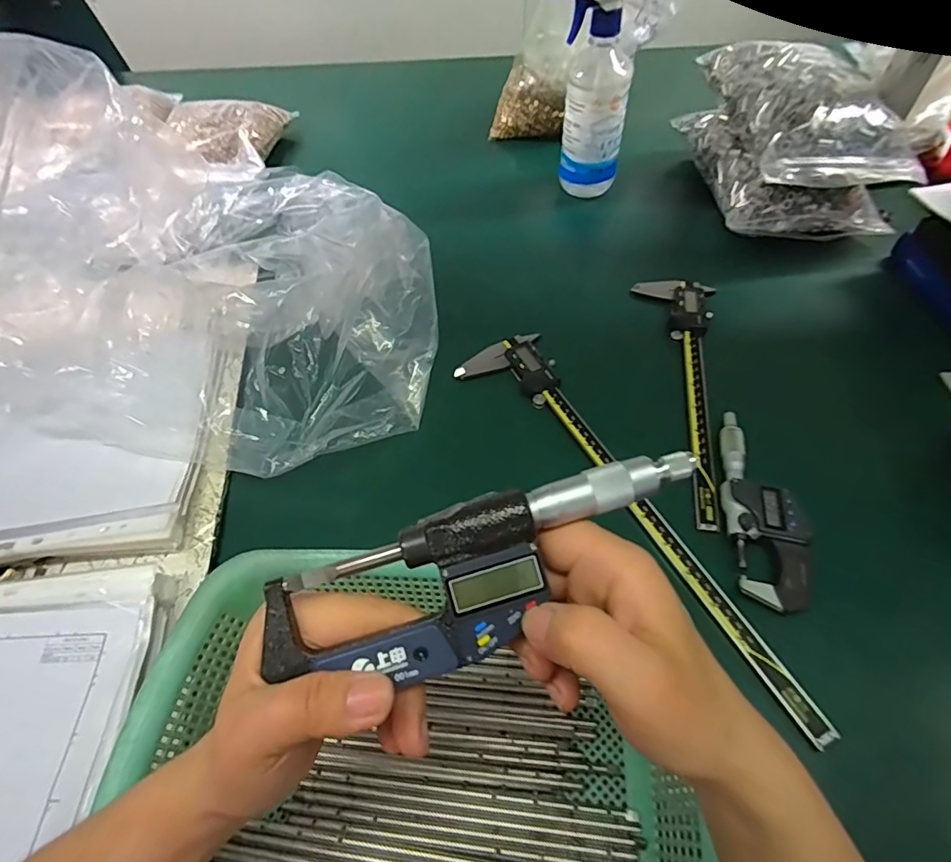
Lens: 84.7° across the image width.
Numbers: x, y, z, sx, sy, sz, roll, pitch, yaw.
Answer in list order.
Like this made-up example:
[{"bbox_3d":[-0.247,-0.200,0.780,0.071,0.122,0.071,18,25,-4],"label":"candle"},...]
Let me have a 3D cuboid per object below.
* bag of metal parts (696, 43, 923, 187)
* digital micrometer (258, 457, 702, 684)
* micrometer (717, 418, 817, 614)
[{"bbox_3d":[0.360,-0.352,0.558,0.166,0.062,0.233,-2,55,1],"label":"bag of metal parts"},{"bbox_3d":[0.005,0.049,0.196,0.169,0.025,0.050,-28,58,-4],"label":"digital micrometer"},{"bbox_3d":[0.213,0.052,0.389,0.052,0.019,0.155,2,56,4],"label":"micrometer"}]

